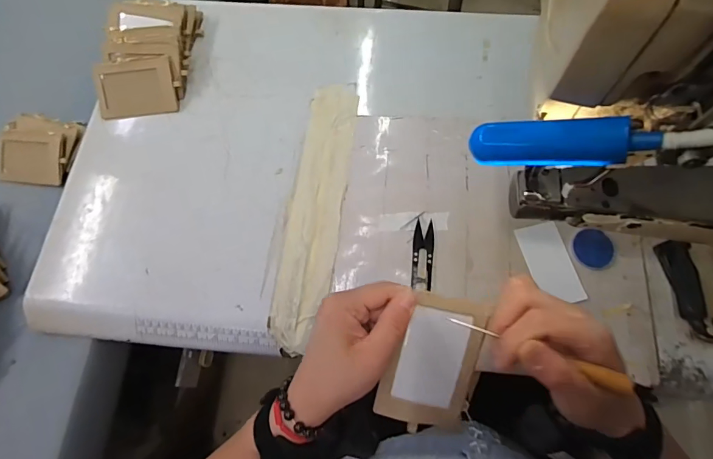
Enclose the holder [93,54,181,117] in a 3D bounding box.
[{"bbox_3d":[-0.310,-0.199,0.566,0.110,0.007,0.075,-7,97,0],"label":"holder"}]

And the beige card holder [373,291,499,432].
[{"bbox_3d":[0.063,0.107,0.324,0.070,0.009,0.109,14,100,1],"label":"beige card holder"}]

